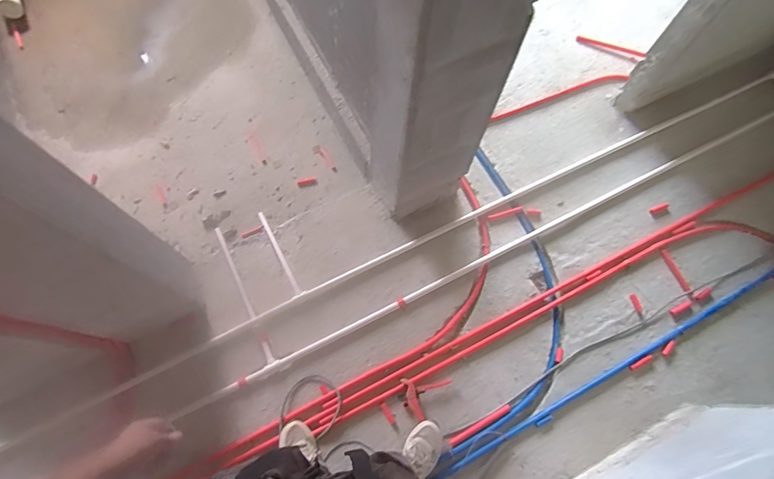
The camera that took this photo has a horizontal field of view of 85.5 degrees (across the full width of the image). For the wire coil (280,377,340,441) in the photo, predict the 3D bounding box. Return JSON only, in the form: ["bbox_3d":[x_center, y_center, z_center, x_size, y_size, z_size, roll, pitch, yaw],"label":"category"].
[{"bbox_3d":[-0.260,0.570,1.438,0.197,0.019,0.196,0,62,0],"label":"wire coil"}]

